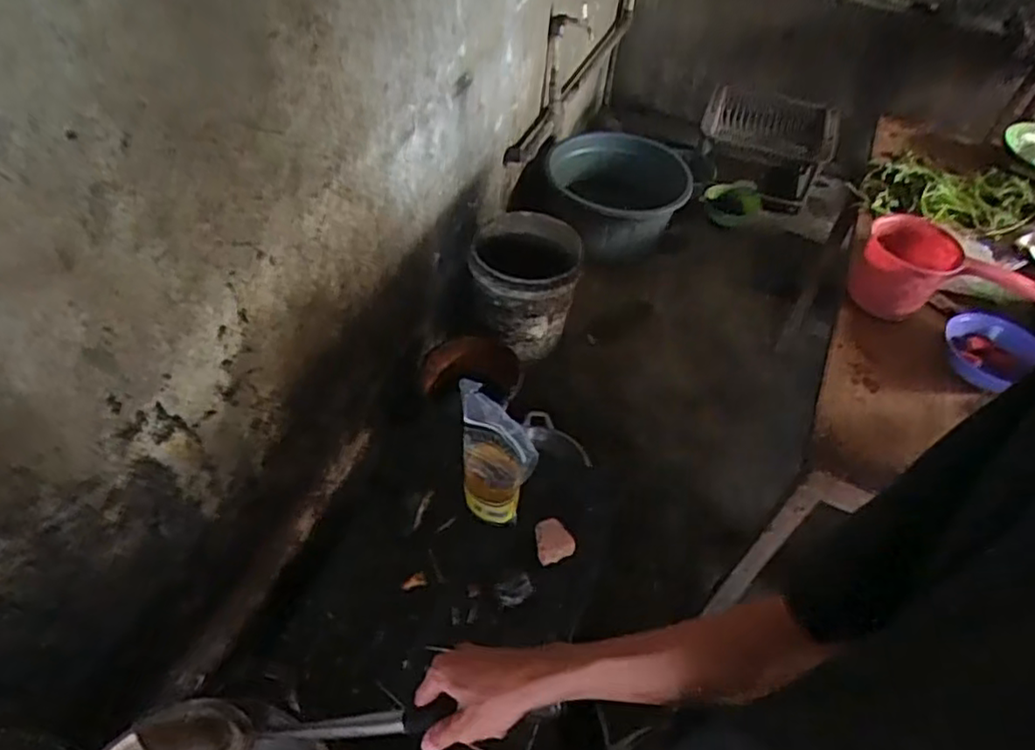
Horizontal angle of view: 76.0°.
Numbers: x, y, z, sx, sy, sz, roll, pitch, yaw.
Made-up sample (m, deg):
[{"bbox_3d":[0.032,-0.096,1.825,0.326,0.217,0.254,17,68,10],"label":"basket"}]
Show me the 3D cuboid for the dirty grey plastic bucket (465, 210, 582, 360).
[{"bbox_3d":[0.017,-0.253,1.882,0.297,0.287,0.295,6,49,-1],"label":"dirty grey plastic bucket"}]

